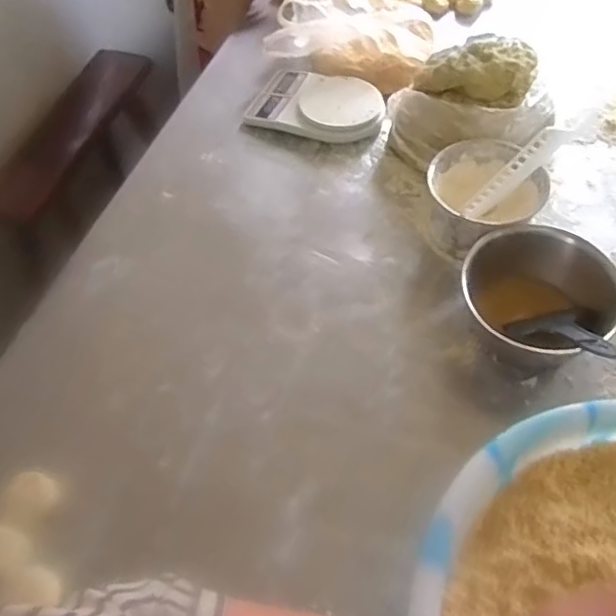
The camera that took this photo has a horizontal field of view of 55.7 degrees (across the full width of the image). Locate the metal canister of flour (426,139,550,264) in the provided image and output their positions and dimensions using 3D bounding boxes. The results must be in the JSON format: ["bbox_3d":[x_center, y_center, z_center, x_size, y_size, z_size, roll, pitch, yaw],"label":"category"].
[{"bbox_3d":[0.227,-0.150,0.790,0.137,0.100,0.139,-1,55,1],"label":"metal canister of flour"}]

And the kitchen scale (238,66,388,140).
[{"bbox_3d":[0.019,-0.336,0.964,0.209,0.038,0.152,17,57,13],"label":"kitchen scale"}]

